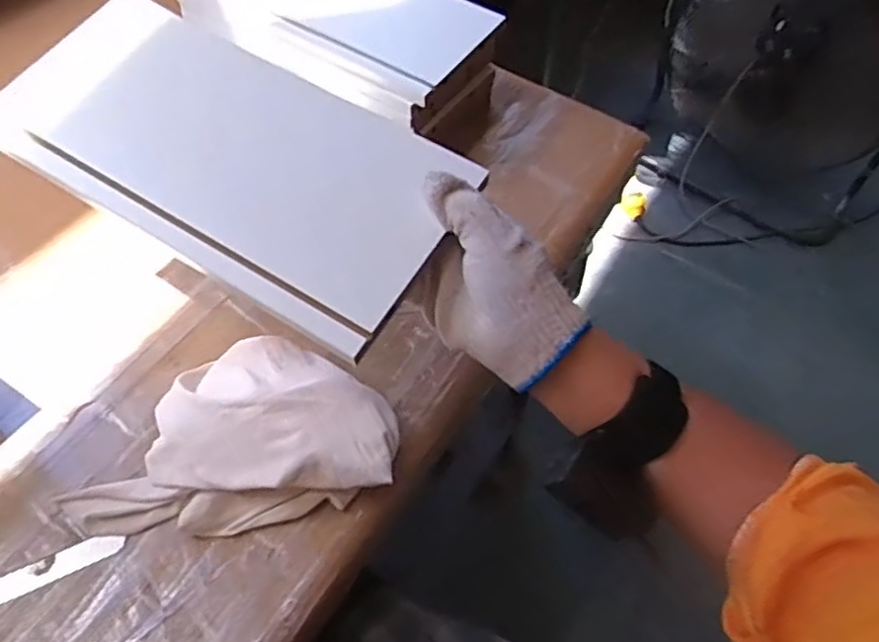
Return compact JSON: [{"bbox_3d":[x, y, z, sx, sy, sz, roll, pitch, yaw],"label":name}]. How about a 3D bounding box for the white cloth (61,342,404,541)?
[{"bbox_3d":[-0.150,0.075,0.475,0.228,0.047,0.142,-9,57,-9],"label":"white cloth"}]

